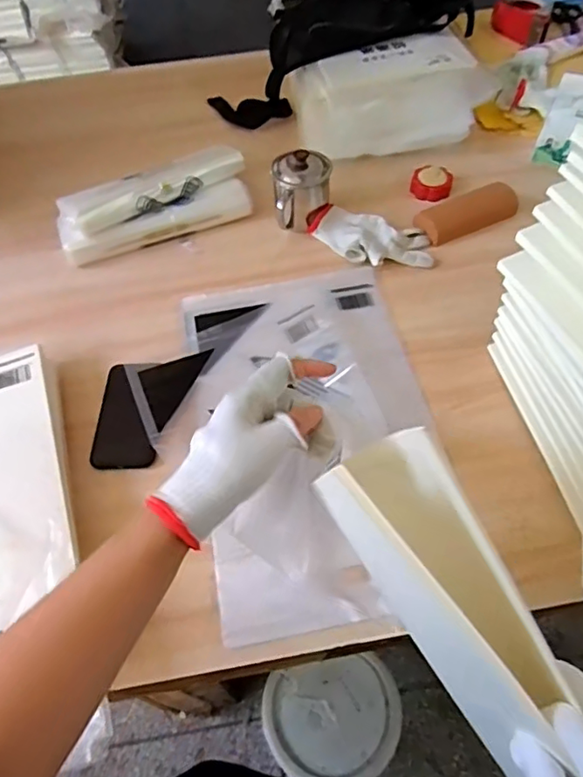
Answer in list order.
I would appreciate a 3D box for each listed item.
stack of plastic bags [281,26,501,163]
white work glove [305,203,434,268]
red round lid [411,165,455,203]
[{"bbox_3d":[0.179,-0.516,1.001,0.341,0.092,0.213,-14,56,-7],"label":"stack of plastic bags"},{"bbox_3d":[0.116,-0.227,0.861,0.193,0.029,0.087,15,57,12],"label":"white work glove"},{"bbox_3d":[0.231,-0.337,0.937,0.064,0.025,0.063,-1,55,2],"label":"red round lid"}]

